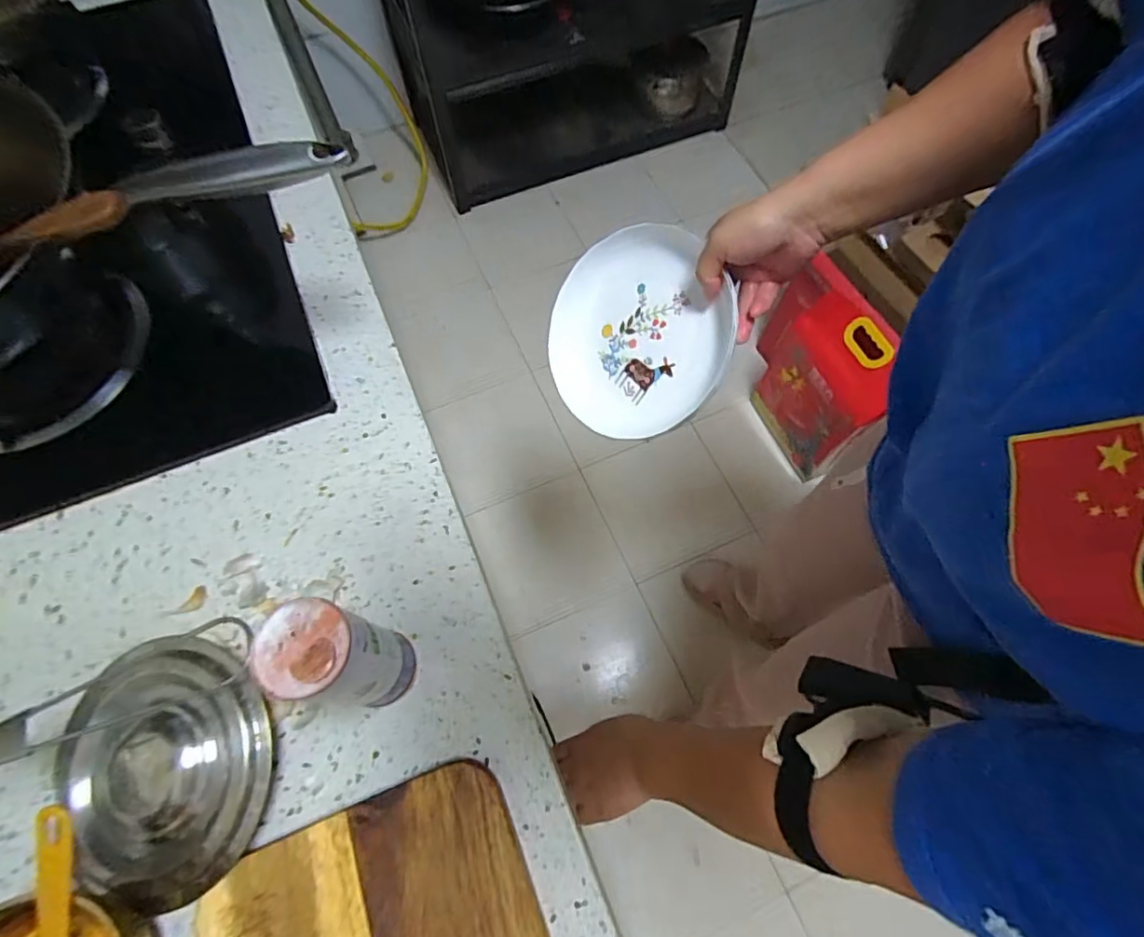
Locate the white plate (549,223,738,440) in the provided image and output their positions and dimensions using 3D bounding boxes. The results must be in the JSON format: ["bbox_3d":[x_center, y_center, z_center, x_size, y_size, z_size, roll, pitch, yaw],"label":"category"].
[{"bbox_3d":[0.060,-0.122,0.514,0.173,0.029,0.180,3,96,32],"label":"white plate"}]

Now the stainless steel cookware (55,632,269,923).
[{"bbox_3d":[-0.272,0.200,0.379,0.135,0.030,0.155,-29,68,-11],"label":"stainless steel cookware"}]

